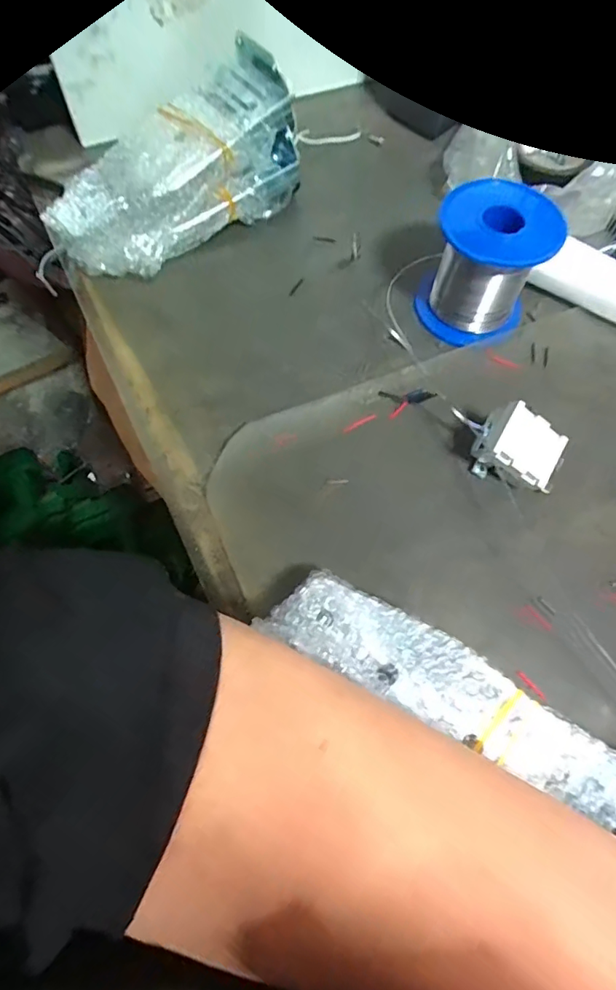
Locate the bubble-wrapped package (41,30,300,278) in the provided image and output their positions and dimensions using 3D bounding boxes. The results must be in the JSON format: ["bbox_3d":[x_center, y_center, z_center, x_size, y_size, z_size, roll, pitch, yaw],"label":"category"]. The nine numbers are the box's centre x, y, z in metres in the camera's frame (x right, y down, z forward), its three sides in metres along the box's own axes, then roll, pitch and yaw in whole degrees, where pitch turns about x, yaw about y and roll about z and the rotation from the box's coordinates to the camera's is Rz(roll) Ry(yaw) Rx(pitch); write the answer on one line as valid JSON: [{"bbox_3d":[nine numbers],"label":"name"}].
[{"bbox_3d":[-0.079,-0.203,0.324,0.167,0.065,0.079,-41,73,-16],"label":"bubble-wrapped package"}]

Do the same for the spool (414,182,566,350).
[{"bbox_3d":[0.101,-0.131,0.295,0.063,0.064,0.055,22,68,8],"label":"spool"}]

